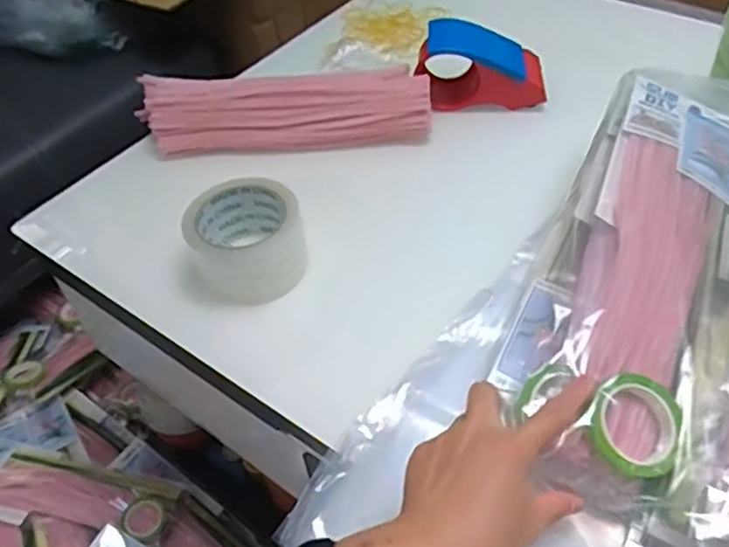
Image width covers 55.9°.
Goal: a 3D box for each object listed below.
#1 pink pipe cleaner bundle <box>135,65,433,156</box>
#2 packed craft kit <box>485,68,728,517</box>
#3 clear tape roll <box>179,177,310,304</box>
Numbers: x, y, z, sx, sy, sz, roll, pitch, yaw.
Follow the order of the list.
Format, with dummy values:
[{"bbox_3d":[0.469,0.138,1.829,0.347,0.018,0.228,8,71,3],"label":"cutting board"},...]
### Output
[{"bbox_3d":[-0.093,-0.181,0.775,0.331,0.064,0.062,0,48,6],"label":"pink pipe cleaner bundle"},{"bbox_3d":[0.207,-0.024,0.507,0.125,0.047,0.389,19,57,21],"label":"packed craft kit"},{"bbox_3d":[-0.107,-0.031,0.624,0.096,0.065,0.101,-3,48,3],"label":"clear tape roll"}]

